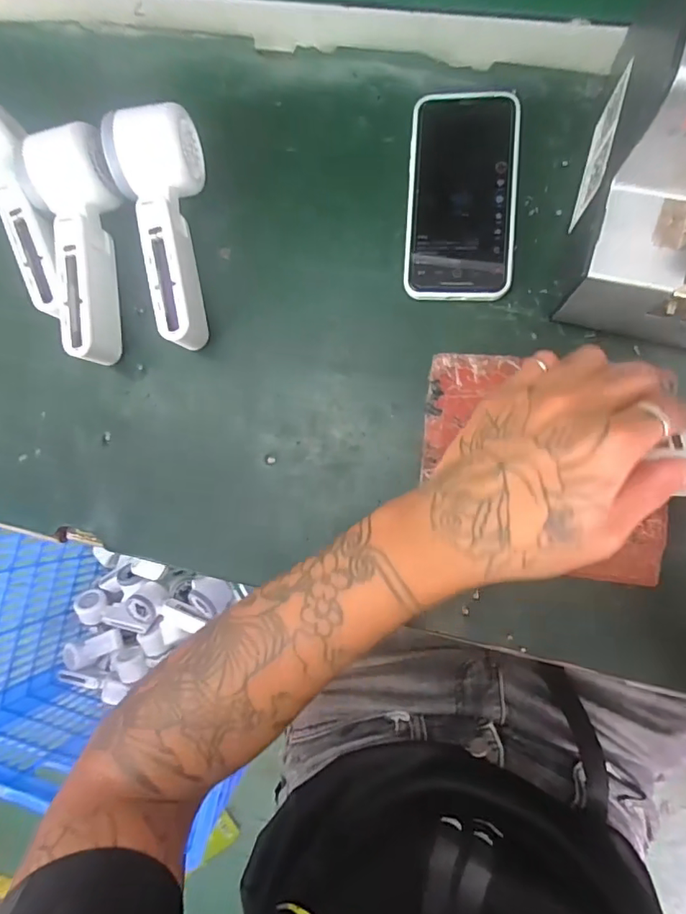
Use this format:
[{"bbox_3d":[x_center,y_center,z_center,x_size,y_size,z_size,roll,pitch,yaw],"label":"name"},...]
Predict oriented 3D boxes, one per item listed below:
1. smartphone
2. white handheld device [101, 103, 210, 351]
[{"bbox_3d":[0.084,-0.185,0.359,0.074,0.008,0.146,3,85,8],"label":"smartphone"},{"bbox_3d":[-0.131,-0.160,0.367,0.052,0.058,0.162,-2,87,10],"label":"white handheld device"}]

